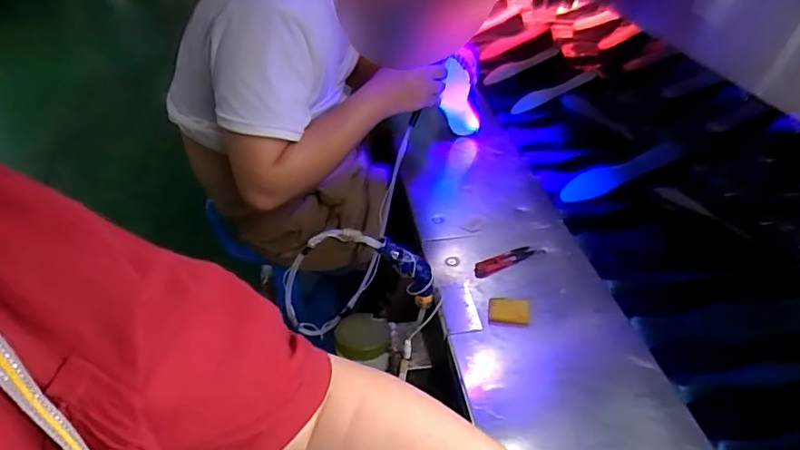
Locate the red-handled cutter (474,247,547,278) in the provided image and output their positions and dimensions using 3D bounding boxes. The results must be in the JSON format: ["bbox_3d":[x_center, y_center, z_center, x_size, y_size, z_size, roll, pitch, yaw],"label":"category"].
[{"bbox_3d":[0.159,0.052,0.796,0.119,0.015,0.030,-16,40,-23],"label":"red-handled cutter"}]

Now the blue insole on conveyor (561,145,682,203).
[{"bbox_3d":[0.424,-0.099,1.035,0.228,0.014,0.052,-19,71,9],"label":"blue insole on conveyor"}]

